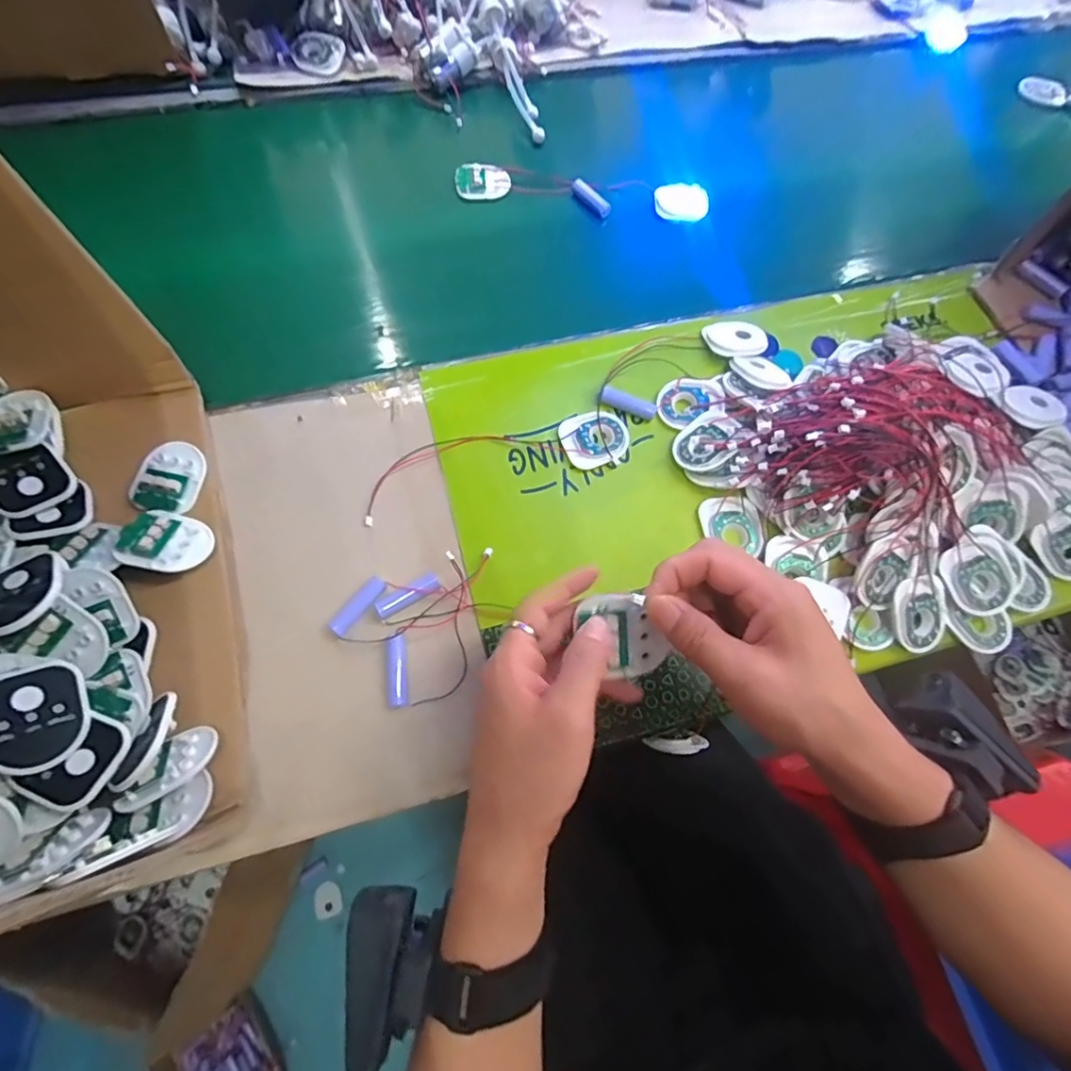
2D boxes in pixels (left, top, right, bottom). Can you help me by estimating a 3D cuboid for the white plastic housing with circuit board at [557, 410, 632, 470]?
[{"bbox_3d":[0.050,-0.083,0.454,0.056,0.004,0.050,-22,70,-11],"label":"white plastic housing with circuit board"}]

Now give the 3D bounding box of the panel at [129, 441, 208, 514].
[{"bbox_3d":[-0.277,-0.044,0.411,0.045,0.011,0.055,10,68,1],"label":"panel"}]

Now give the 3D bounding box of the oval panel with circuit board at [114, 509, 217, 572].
[{"bbox_3d":[-0.263,0.004,0.387,0.054,0.010,0.048,22,47,-23],"label":"oval panel with circuit board"}]

